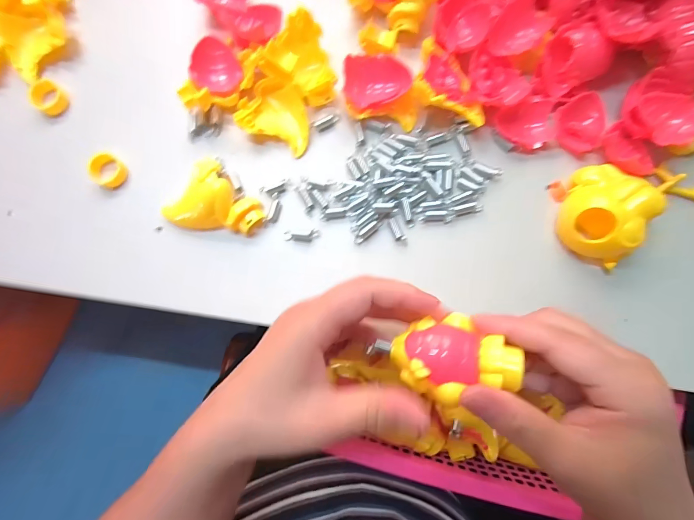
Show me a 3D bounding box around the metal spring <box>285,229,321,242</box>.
[{"bbox_3d":[-0.035,-0.019,0.278,0.027,0.004,0.009,-4,83,1],"label":"metal spring"}]

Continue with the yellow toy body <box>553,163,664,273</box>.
[{"bbox_3d":[0.186,-0.038,0.254,0.053,0.038,0.068,22,84,4],"label":"yellow toy body"}]

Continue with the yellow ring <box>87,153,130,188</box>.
[{"bbox_3d":[-0.193,-0.072,0.285,0.025,0.013,0.025,0,83,1],"label":"yellow ring"}]

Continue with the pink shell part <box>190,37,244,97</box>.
[{"bbox_3d":[-0.105,-0.153,0.279,0.035,0.013,0.044,-26,83,-2],"label":"pink shell part"}]

